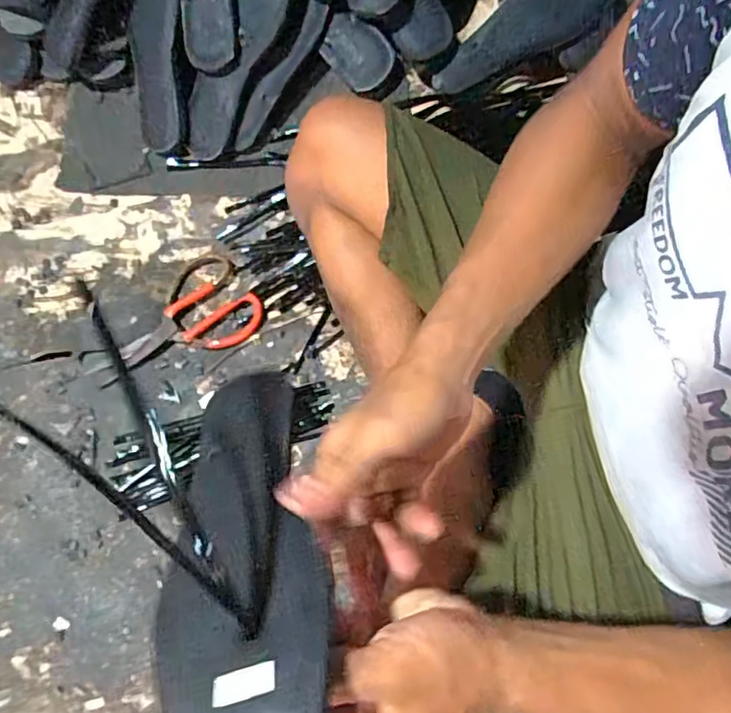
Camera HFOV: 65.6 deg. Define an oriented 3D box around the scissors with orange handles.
[{"bbox_3d":[-0.218,-0.032,0.647,0.195,0.011,0.111,-37,80,-11],"label":"scissors with orange handles"}]

